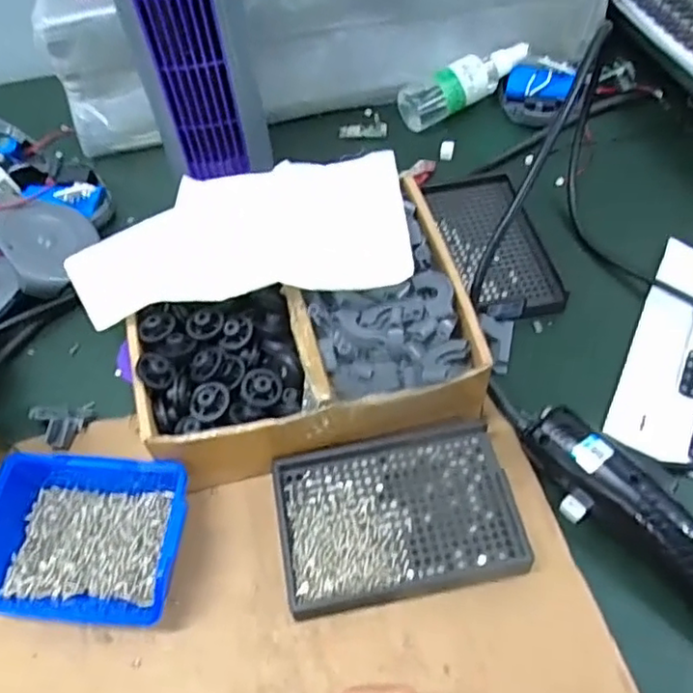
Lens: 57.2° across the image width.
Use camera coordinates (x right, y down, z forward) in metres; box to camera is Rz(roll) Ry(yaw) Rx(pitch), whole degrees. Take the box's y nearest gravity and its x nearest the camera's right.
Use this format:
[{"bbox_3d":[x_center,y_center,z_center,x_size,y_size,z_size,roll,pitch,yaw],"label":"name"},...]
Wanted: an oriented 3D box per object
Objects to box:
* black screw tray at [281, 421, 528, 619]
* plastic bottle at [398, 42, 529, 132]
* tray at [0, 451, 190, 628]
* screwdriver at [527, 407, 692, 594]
[{"bbox_3d":[0.030,0.099,0.374,0.132,0.020,0.092,-10,58,-4],"label":"black screw tray"},{"bbox_3d":[0.115,-0.245,0.595,0.132,0.041,0.035,-23,59,-12],"label":"plastic bottle"},{"bbox_3d":[-0.147,0.109,0.364,0.108,0.047,0.085,2,57,4],"label":"tray"},{"bbox_3d":[0.195,0.123,0.348,0.034,0.035,0.232,-38,63,-20],"label":"screwdriver"}]

